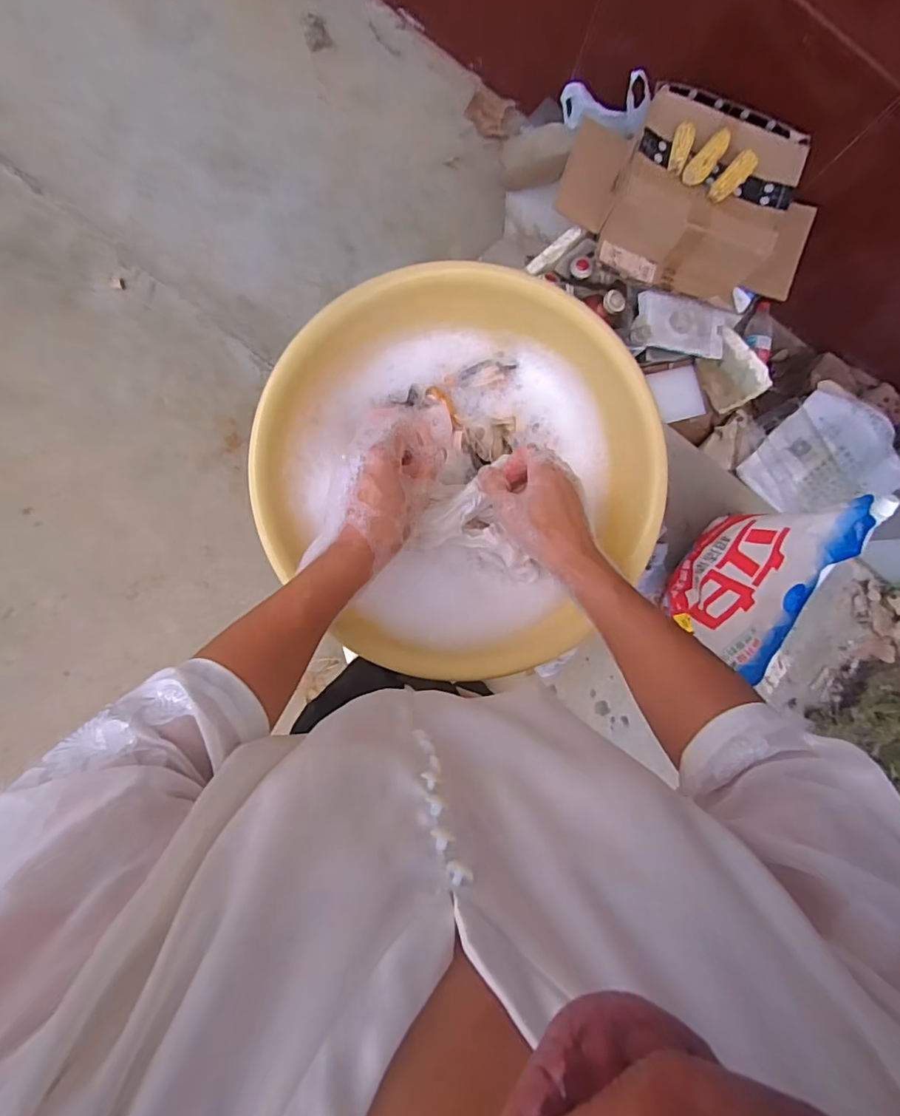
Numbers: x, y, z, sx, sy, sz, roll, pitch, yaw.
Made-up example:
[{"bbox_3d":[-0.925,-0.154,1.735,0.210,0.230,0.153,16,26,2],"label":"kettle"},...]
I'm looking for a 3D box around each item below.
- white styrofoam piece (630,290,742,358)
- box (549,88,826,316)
[{"bbox_3d":[0.525,-0.510,1.195,0.248,0.049,0.127,6,86,-6],"label":"white styrofoam piece"},{"bbox_3d":[0.532,-0.763,1.201,0.556,0.221,0.358,19,84,-7],"label":"box"}]

